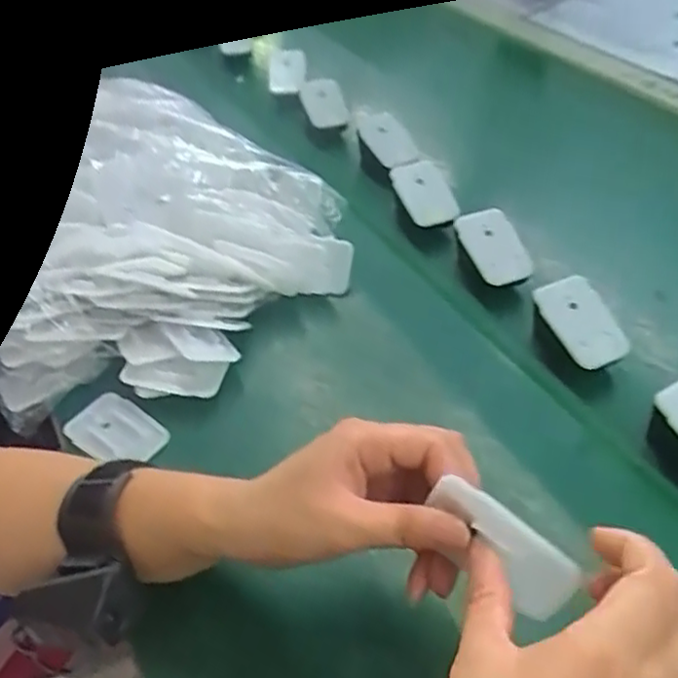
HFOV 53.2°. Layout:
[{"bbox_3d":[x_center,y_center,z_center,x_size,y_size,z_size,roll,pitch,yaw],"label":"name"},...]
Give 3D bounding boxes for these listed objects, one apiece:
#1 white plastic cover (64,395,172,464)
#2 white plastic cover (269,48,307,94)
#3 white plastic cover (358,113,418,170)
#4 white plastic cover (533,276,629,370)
[{"bbox_3d":[-0.149,0.062,0.453,0.065,0.010,0.042,24,52,25],"label":"white plastic cover"},{"bbox_3d":[-0.057,-0.289,0.734,0.043,0.004,0.047,9,90,24],"label":"white plastic cover"},{"bbox_3d":[0.047,-0.191,0.654,0.023,0.036,0.084,-22,48,-17],"label":"white plastic cover"},{"bbox_3d":[0.171,-0.012,0.479,0.012,0.041,0.069,-19,74,-44],"label":"white plastic cover"}]

